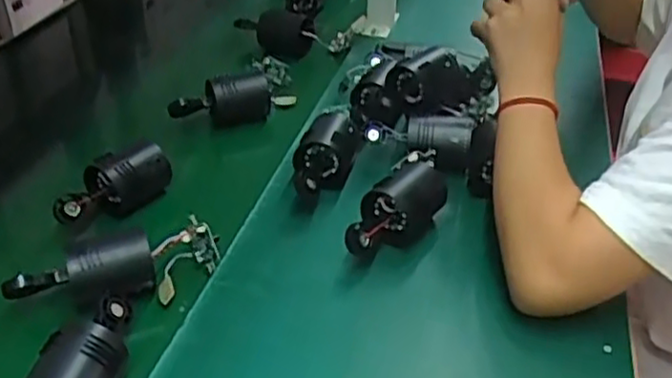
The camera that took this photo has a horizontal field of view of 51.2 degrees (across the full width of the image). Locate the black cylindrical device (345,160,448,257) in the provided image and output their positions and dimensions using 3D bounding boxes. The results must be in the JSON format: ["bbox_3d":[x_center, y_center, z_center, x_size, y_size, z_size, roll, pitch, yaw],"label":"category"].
[{"bbox_3d":[0.057,0.016,0.643,0.062,0.046,0.135,16,37,23],"label":"black cylindrical device"}]

